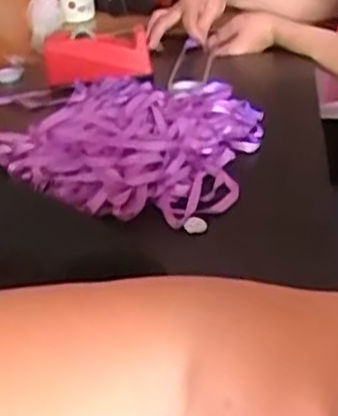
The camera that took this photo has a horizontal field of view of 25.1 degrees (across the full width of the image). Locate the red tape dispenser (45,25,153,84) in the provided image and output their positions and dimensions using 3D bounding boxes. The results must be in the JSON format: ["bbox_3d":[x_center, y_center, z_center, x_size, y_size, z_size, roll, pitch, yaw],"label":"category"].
[{"bbox_3d":[-0.101,-0.215,1.059,0.145,0.062,0.032,-6,28,3],"label":"red tape dispenser"}]

